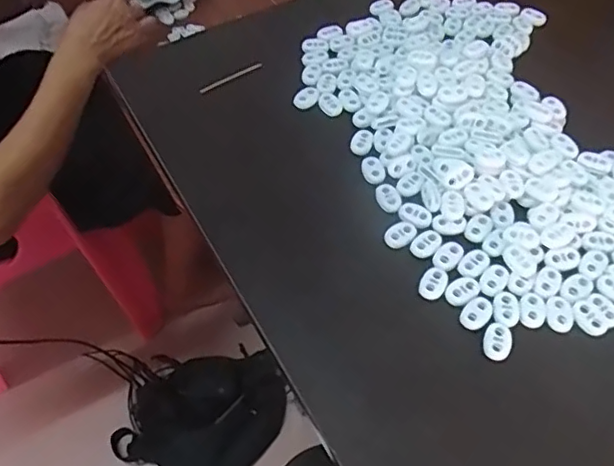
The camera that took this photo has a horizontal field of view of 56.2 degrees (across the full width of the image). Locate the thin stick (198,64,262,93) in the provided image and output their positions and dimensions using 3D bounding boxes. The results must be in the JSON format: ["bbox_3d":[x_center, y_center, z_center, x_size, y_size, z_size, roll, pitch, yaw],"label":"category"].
[{"bbox_3d":[-0.061,-0.126,0.465,0.056,0.004,0.004,-29,60,-17],"label":"thin stick"}]

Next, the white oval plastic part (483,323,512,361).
[{"bbox_3d":[0.111,0.062,0.334,0.016,0.004,0.023,15,58,11],"label":"white oval plastic part"}]

